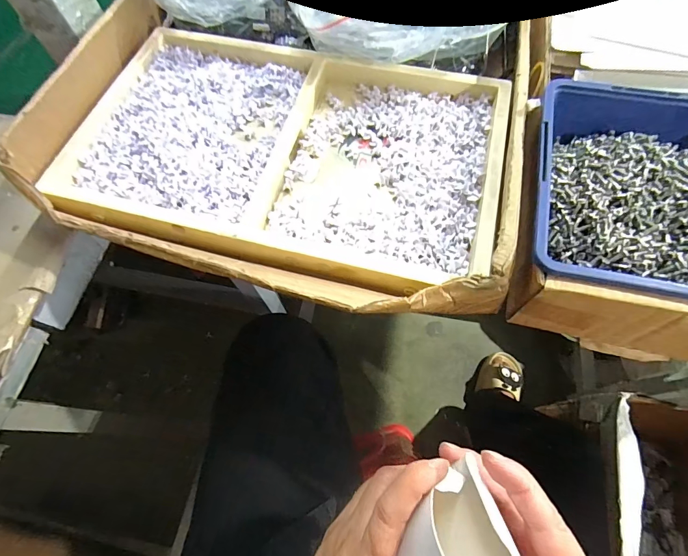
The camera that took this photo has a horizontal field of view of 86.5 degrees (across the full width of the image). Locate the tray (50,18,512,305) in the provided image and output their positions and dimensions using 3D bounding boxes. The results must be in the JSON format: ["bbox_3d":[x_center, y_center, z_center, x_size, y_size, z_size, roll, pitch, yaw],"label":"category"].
[{"bbox_3d":[-0.042,-0.104,0.286,0.317,0.027,0.199,13,67,8],"label":"tray"}]

